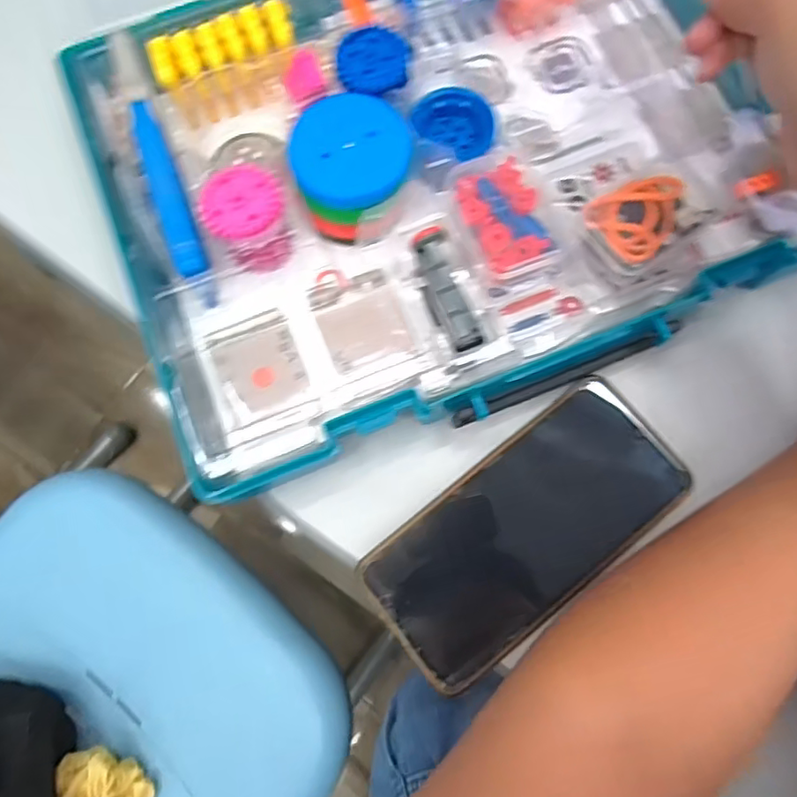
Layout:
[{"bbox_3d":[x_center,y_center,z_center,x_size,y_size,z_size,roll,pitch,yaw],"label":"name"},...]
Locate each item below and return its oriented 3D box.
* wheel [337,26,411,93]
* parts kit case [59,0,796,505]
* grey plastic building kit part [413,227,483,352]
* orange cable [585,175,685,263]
[{"bbox_3d":[-0.013,-0.177,0.308,0.037,0.009,0.038,0,76,1],"label":"wheel"},{"bbox_3d":[0.031,-0.129,0.313,0.351,0.050,0.259,-24,77,-5],"label":"parts kit case"},{"bbox_3d":[0.022,-0.052,0.287,0.019,0.012,0.061,-19,76,-3],"label":"grey plastic building kit part"},{"bbox_3d":[0.123,-0.092,0.294,0.049,0.009,0.039,-35,78,-7],"label":"orange cable"}]

